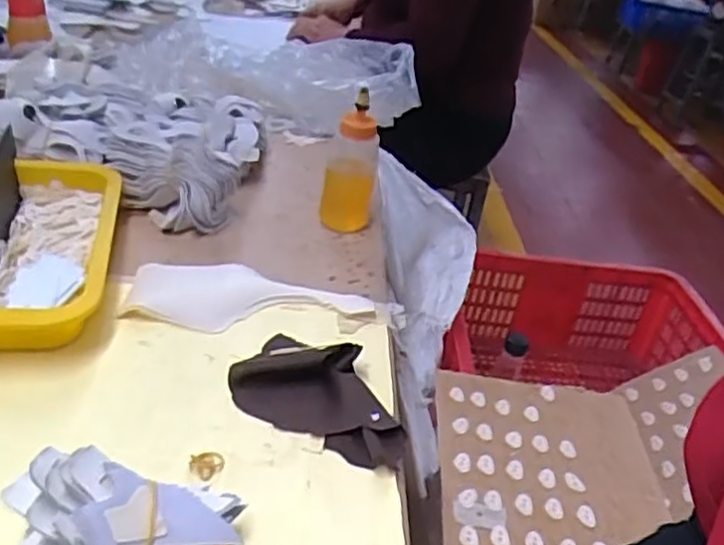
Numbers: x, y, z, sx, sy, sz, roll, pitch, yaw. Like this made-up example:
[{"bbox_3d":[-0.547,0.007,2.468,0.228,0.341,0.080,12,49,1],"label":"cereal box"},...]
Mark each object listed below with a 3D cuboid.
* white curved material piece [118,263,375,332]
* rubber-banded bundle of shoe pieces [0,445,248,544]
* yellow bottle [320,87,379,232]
[{"bbox_3d":[-0.096,0.018,0.595,0.194,0.014,0.080,-3,39,-17],"label":"white curved material piece"},{"bbox_3d":[-0.117,0.126,0.355,0.113,0.059,0.062,0,32,-16],"label":"rubber-banded bundle of shoe pieces"},{"bbox_3d":[-0.010,-0.107,0.702,0.050,0.134,0.044,9,31,-2],"label":"yellow bottle"}]

